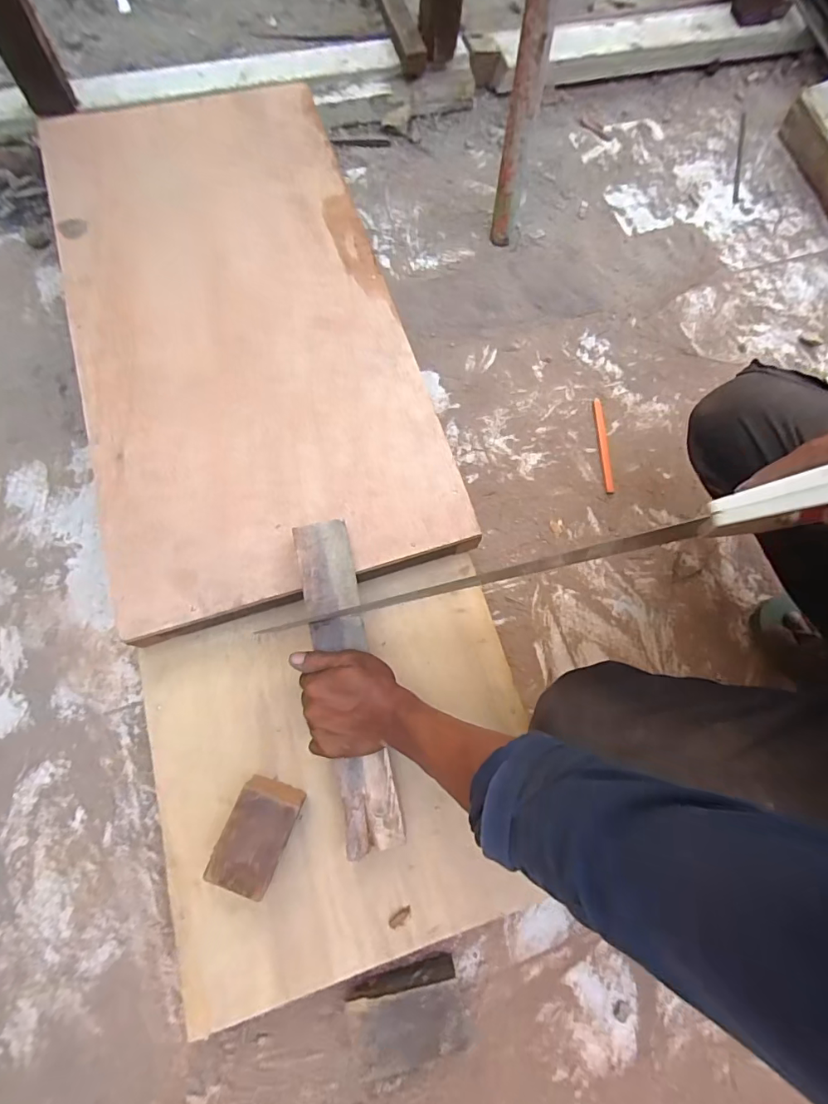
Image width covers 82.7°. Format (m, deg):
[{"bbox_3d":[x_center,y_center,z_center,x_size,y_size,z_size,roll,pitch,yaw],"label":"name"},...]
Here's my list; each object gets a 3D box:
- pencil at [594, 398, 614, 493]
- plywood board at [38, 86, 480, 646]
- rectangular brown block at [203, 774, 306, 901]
[{"bbox_3d":[0.286,-0.162,0.707,0.014,0.004,0.154,0,72,-2],"label":"pencil"},{"bbox_3d":[-0.234,-0.318,0.611,0.394,0.025,0.779,-17,74,-8],"label":"plywood board"},{"bbox_3d":[-0.153,0.278,0.465,0.059,0.049,0.088,21,73,4],"label":"rectangular brown block"}]

